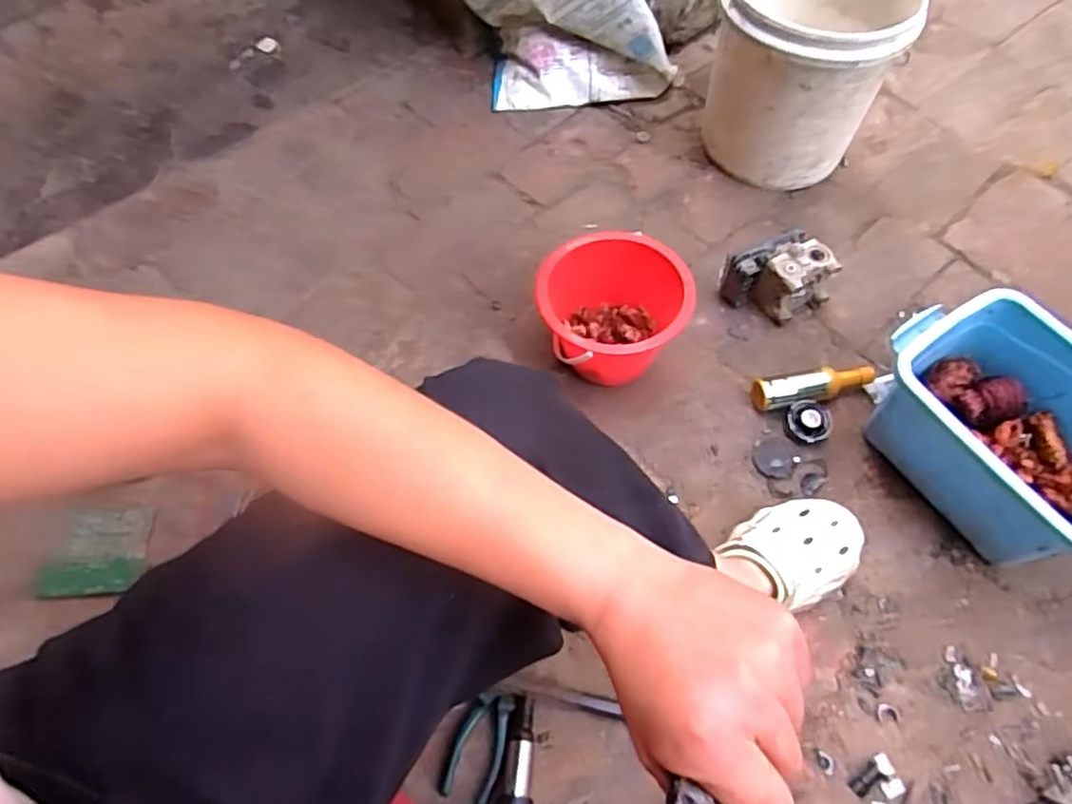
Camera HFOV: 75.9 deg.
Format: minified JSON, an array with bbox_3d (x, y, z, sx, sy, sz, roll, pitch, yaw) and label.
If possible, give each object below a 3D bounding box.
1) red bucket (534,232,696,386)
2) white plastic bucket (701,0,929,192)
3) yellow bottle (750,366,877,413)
[{"bbox_3d":[0.098,-0.110,0.874,0.171,0.152,0.173,-1,62,2],"label":"red bucket"},{"bbox_3d":[0.365,-0.468,0.976,0.225,0.258,0.233,-1,62,2],"label":"white plastic bucket"},{"bbox_3d":[0.348,-0.019,0.857,0.148,0.034,0.041,-7,61,0],"label":"yellow bottle"}]

